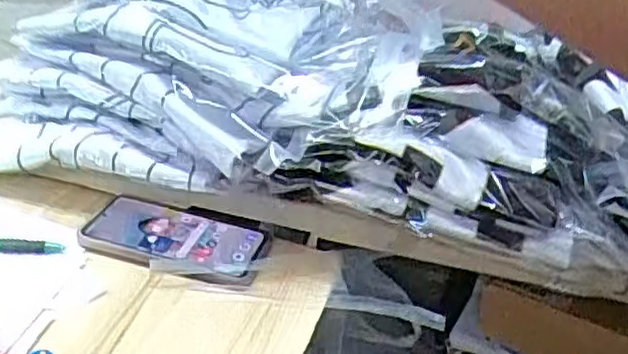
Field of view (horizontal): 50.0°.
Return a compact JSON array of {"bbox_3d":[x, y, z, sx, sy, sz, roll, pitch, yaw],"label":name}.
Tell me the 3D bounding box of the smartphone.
[{"bbox_3d":[-0.129,0.058,0.626,0.167,0.017,0.092,12,28,15],"label":"smartphone"}]

